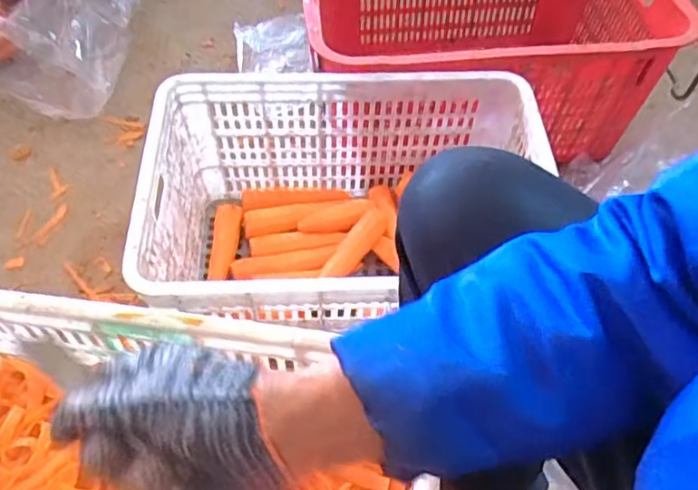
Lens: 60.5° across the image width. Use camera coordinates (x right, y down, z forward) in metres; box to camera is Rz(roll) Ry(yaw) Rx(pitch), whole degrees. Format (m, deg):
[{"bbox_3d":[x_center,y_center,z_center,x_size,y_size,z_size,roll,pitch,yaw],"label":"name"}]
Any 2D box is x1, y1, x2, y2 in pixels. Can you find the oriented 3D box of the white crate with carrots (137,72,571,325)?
[{"bbox_3d":[-0.002,-0.026,0.874,0.521,0.265,0.361,0,55,-1],"label":"white crate with carrots"}]

